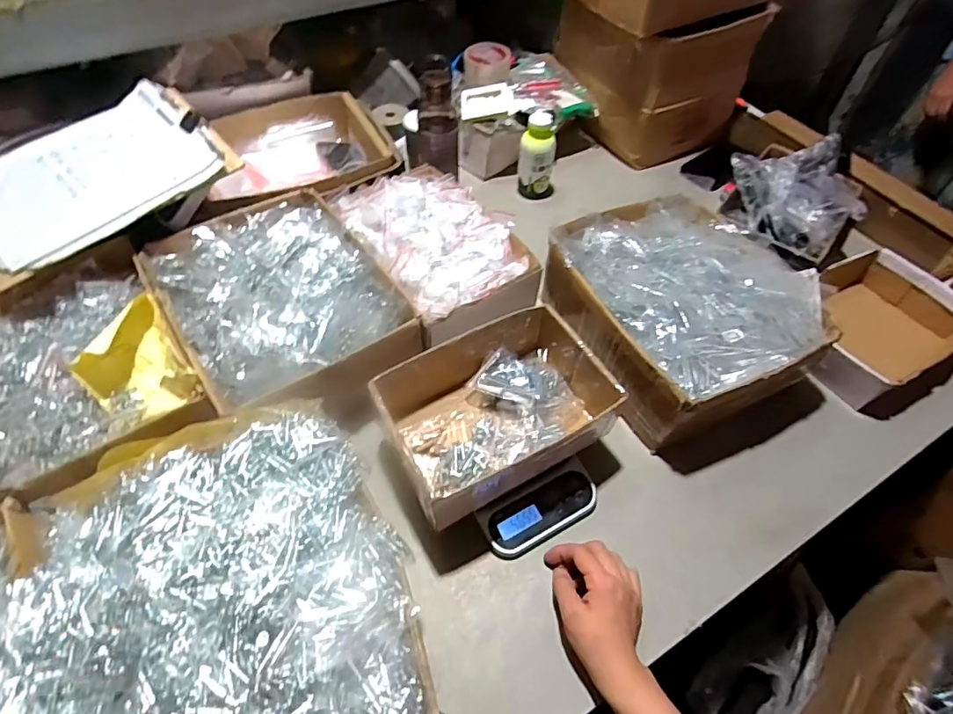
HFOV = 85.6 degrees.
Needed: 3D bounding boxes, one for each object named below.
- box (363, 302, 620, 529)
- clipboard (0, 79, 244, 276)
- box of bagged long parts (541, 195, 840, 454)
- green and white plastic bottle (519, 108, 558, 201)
[{"bbox_3d":[0.022,0.062,0.620,0.253,0.102,0.188,-25,59,-19],"label":"box"},{"bbox_3d":[-0.527,-0.258,0.704,0.318,0.023,0.234,-37,68,-18],"label":"clipboard"},{"bbox_3d":[0.272,-0.070,0.709,0.262,0.144,0.325,-24,58,-18],"label":"box of bagged long parts"},{"bbox_3d":[0.112,-0.355,0.922,0.066,0.152,0.061,12,55,7],"label":"green and white plastic bottle"}]

